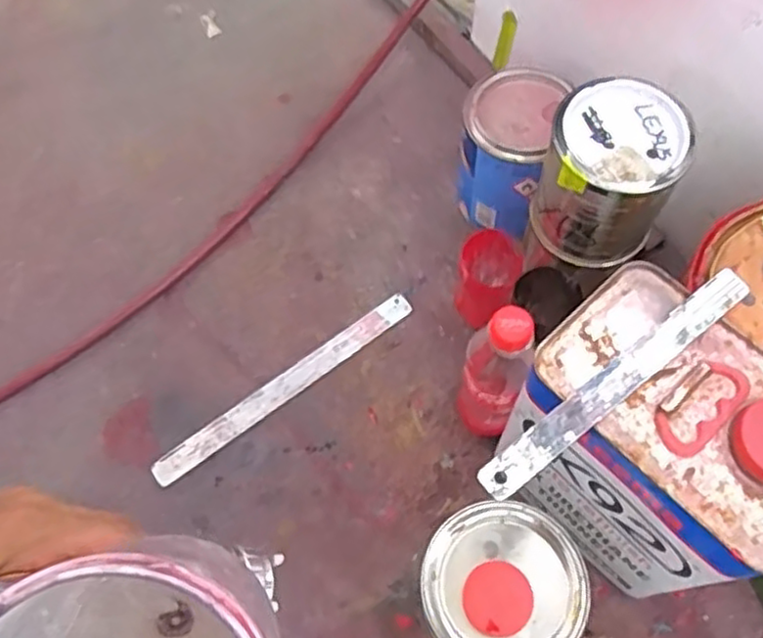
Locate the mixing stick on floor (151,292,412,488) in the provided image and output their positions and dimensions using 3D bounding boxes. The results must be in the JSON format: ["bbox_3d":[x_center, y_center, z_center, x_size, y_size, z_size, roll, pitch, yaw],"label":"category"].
[{"bbox_3d":[-0.090,0.063,0.668,0.284,0.005,0.026,-35,72,-13],"label":"mixing stick on floor"}]

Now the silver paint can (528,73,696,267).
[{"bbox_3d":[0.174,-0.113,0.551,0.091,0.112,0.094,-1,64,3],"label":"silver paint can"}]

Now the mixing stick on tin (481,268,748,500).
[{"bbox_3d":[0.134,0.034,0.394,0.197,0.004,0.019,-36,71,-14],"label":"mixing stick on tin"}]

